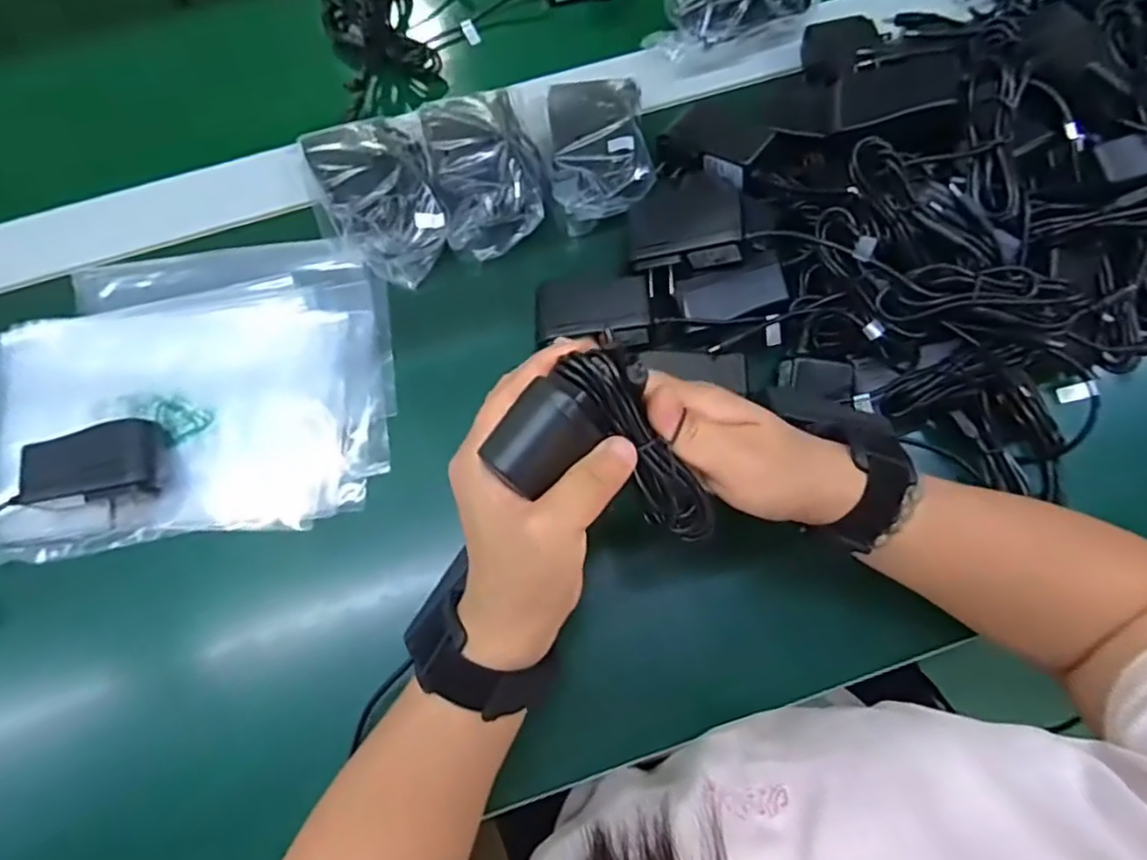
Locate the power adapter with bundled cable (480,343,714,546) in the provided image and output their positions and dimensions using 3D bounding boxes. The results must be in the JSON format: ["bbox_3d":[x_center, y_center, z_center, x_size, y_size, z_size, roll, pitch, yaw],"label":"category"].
[{"bbox_3d":[0.019,0.014,0.266,0.087,0.044,0.069,40,81,9],"label":"power adapter with bundled cable"}]

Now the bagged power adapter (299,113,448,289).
[{"bbox_3d":[-0.129,-0.155,0.427,0.076,0.038,0.113,-16,75,-4],"label":"bagged power adapter"}]

